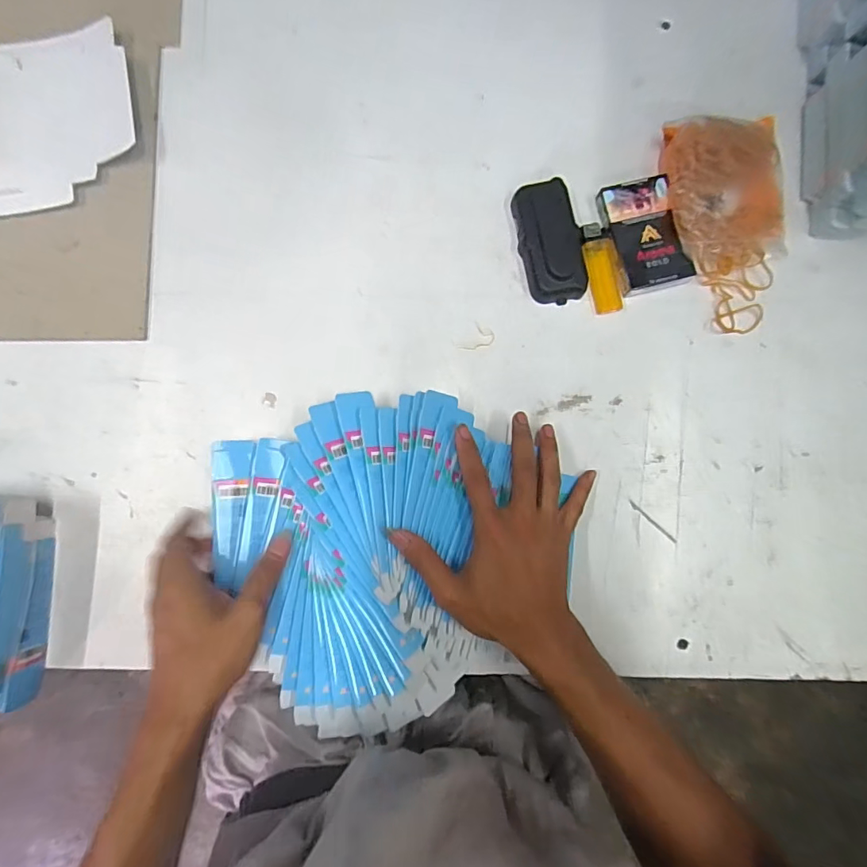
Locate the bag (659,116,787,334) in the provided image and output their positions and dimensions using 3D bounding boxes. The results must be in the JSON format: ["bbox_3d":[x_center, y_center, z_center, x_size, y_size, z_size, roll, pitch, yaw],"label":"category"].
[{"bbox_3d":[0.260,-0.186,0.426,0.098,0.041,0.179,-5,84,0],"label":"bag"}]

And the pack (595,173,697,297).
[{"bbox_3d":[0.189,-0.178,0.435,0.061,0.022,0.098,-14,84,-1],"label":"pack"}]

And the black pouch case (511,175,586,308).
[{"bbox_3d":[0.105,-0.172,0.435,0.053,0.018,0.105,-15,84,-1],"label":"black pouch case"}]

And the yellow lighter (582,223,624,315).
[{"bbox_3d":[0.152,-0.149,0.439,0.026,0.009,0.080,-10,84,-1],"label":"yellow lighter"}]

